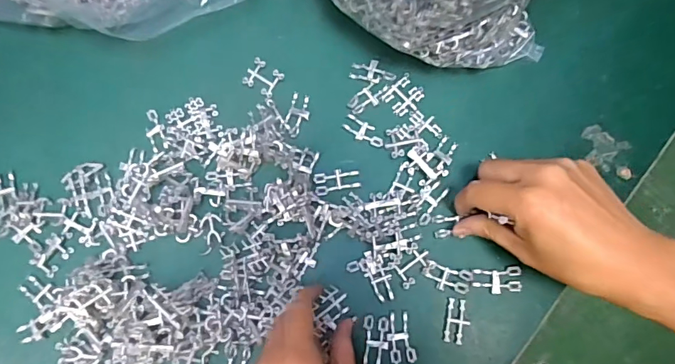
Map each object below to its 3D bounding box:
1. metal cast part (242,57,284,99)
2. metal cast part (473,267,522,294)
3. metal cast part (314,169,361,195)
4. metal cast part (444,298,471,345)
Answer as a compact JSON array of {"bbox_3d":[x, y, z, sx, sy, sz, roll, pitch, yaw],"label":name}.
[{"bbox_3d":[-0.057,-0.079,0.360,0.026,0.006,0.022,32,82,5],"label":"metal cast part"},{"bbox_3d":[0.111,0.069,0.329,0.032,0.004,0.017,-5,80,-1],"label":"metal cast part"},{"bbox_3d":[0.000,-0.001,0.344,0.033,0.004,0.015,-11,81,-2],"label":"metal cast part"},{"bbox_3d":[0.083,0.096,0.325,0.016,0.004,0.029,9,80,1],"label":"metal cast part"}]

